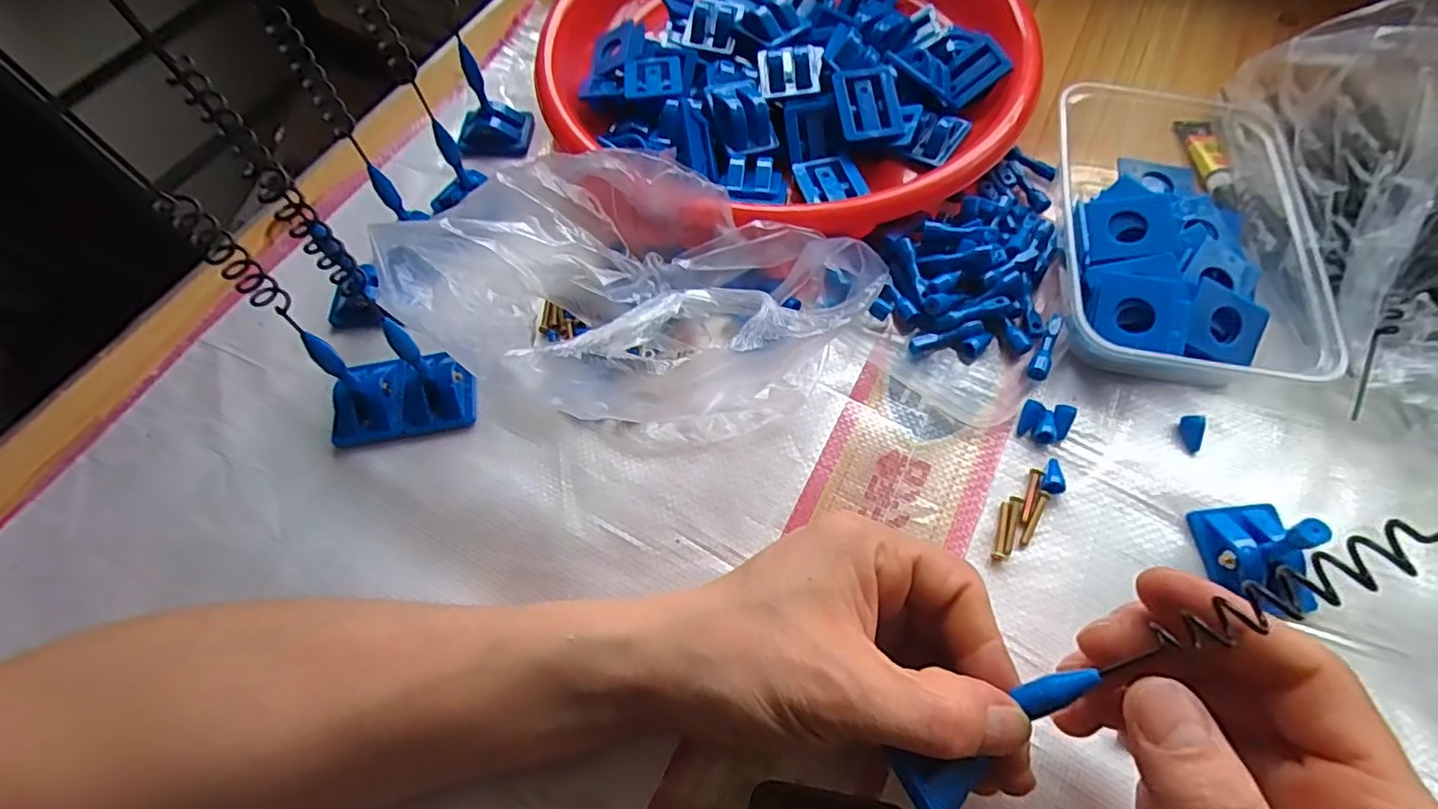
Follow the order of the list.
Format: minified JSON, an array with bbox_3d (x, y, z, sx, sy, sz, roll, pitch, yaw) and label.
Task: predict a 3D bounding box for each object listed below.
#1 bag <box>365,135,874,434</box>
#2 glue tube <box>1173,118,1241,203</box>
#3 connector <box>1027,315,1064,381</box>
[{"bbox_3d":[-0.049,-0.055,0.296,0.213,0.075,0.129,24,66,15],"label":"bag"},{"bbox_3d":[0.281,-0.142,0.357,0.016,0.015,0.071,6,63,6],"label":"glue tube"},{"bbox_3d":[0.162,-0.027,0.307,0.009,0.011,0.037,27,67,16],"label":"connector"}]

